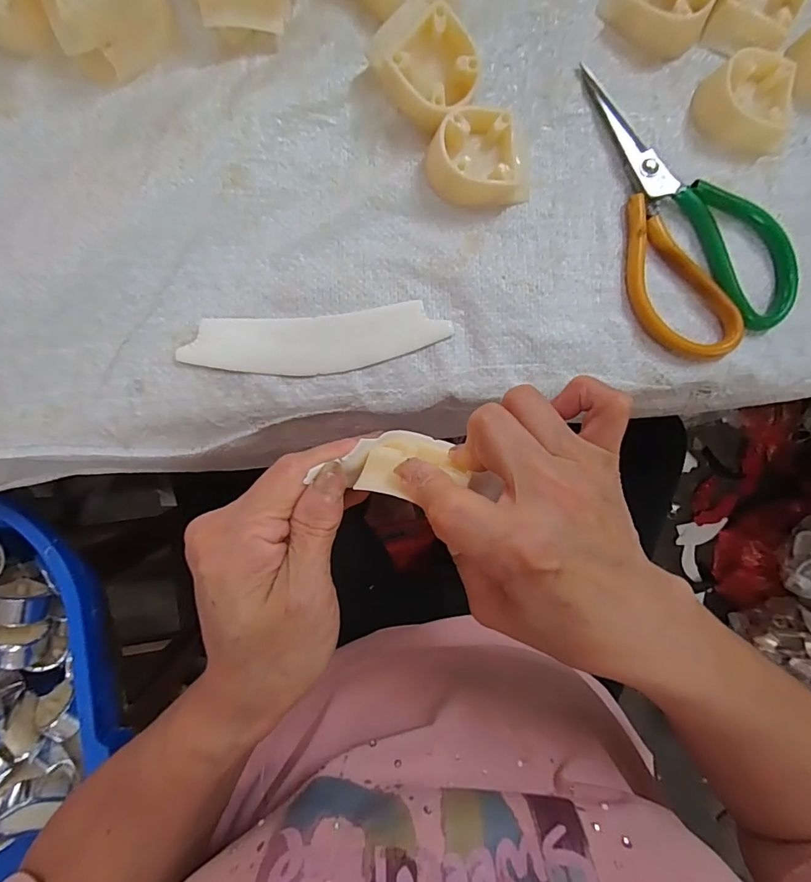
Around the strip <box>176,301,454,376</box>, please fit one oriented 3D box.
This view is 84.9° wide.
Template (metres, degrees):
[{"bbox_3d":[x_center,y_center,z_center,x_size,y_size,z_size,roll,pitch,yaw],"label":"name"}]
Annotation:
[{"bbox_3d":[-0.051,-0.059,0.263,0.152,0.006,0.036,-6,90,-4],"label":"strip"}]

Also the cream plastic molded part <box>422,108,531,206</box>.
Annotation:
[{"bbox_3d":[0.044,-0.165,0.262,0.061,0.025,0.049,-5,90,-4],"label":"cream plastic molded part"}]

